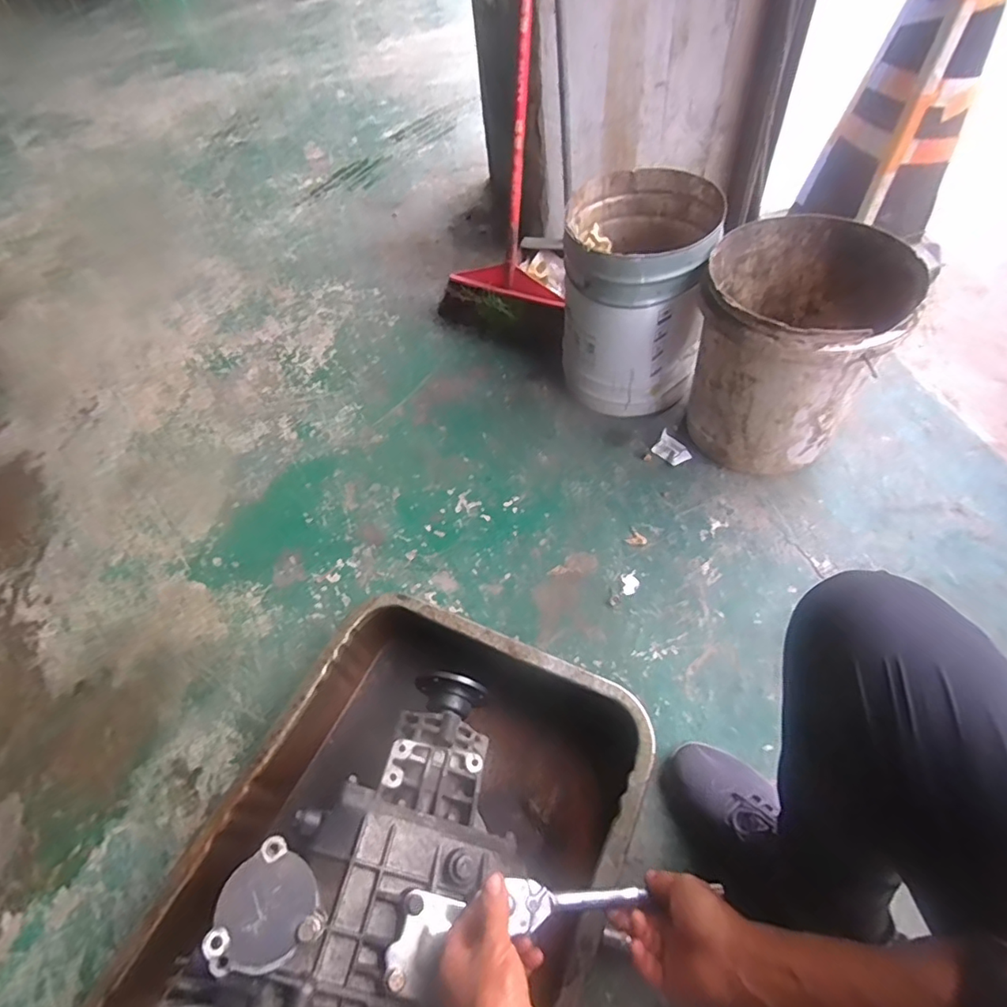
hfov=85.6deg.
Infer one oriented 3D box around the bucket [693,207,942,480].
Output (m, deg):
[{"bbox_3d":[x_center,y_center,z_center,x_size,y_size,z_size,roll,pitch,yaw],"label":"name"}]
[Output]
[{"bbox_3d":[0.461,-0.246,0.924,0.277,0.333,0.291,21,59,18],"label":"bucket"}]

